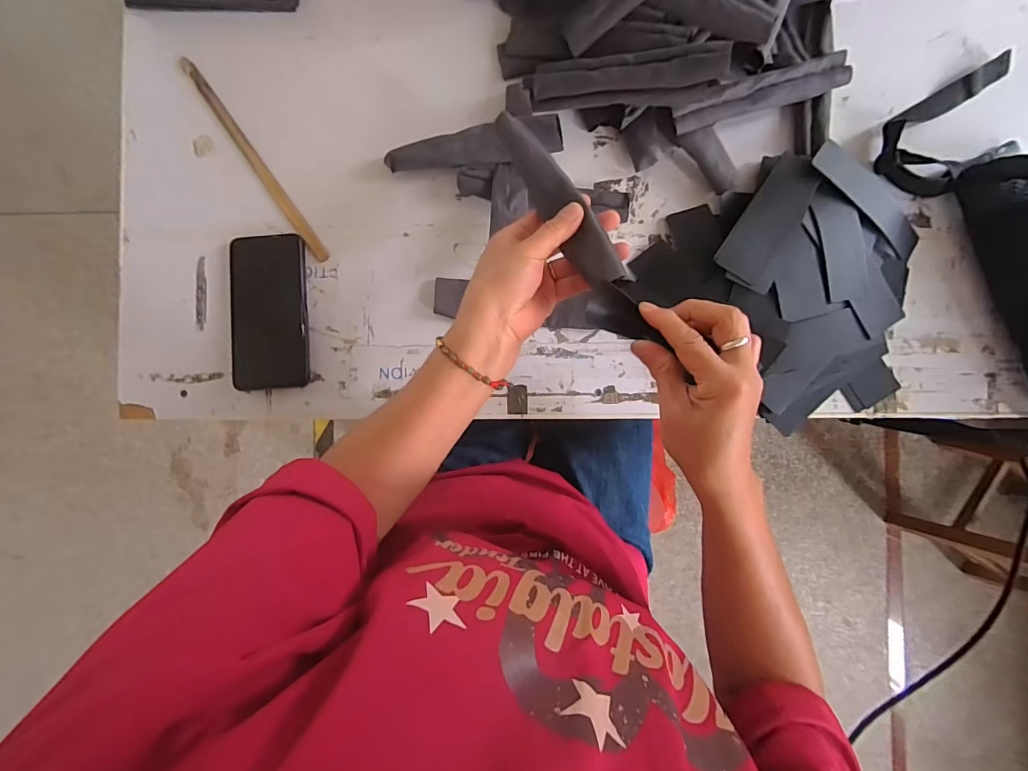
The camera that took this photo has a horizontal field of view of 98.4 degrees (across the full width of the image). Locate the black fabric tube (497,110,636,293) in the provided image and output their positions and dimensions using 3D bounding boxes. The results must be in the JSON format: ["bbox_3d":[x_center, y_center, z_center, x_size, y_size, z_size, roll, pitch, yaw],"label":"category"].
[{"bbox_3d":[0.035,-0.154,0.368,0.030,0.021,0.181,-27,74,-2],"label":"black fabric tube"}]

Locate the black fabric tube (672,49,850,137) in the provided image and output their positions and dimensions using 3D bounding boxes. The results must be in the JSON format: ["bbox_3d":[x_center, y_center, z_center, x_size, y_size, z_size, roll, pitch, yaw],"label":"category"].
[{"bbox_3d":[0.251,-0.296,0.458,0.182,0.032,0.033,-18,89,0],"label":"black fabric tube"}]

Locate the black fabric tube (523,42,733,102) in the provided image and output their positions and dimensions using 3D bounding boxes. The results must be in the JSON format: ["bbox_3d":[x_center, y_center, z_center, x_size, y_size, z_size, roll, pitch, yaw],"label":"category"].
[{"bbox_3d":[0.106,-0.309,0.435,0.191,0.020,0.039,8,87,21],"label":"black fabric tube"}]

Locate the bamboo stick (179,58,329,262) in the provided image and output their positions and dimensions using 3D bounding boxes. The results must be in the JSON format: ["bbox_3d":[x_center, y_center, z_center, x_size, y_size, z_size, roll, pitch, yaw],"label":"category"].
[{"bbox_3d":[-0.283,-0.246,0.485,0.015,0.007,0.265,-35,88,-2],"label":"bamboo stick"}]

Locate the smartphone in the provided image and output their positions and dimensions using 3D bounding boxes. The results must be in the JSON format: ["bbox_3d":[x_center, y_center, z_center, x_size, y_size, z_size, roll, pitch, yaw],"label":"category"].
[{"bbox_3d":[-0.263,-0.079,0.479,0.079,0.014,0.162,-3,87,-1],"label":"smartphone"}]

